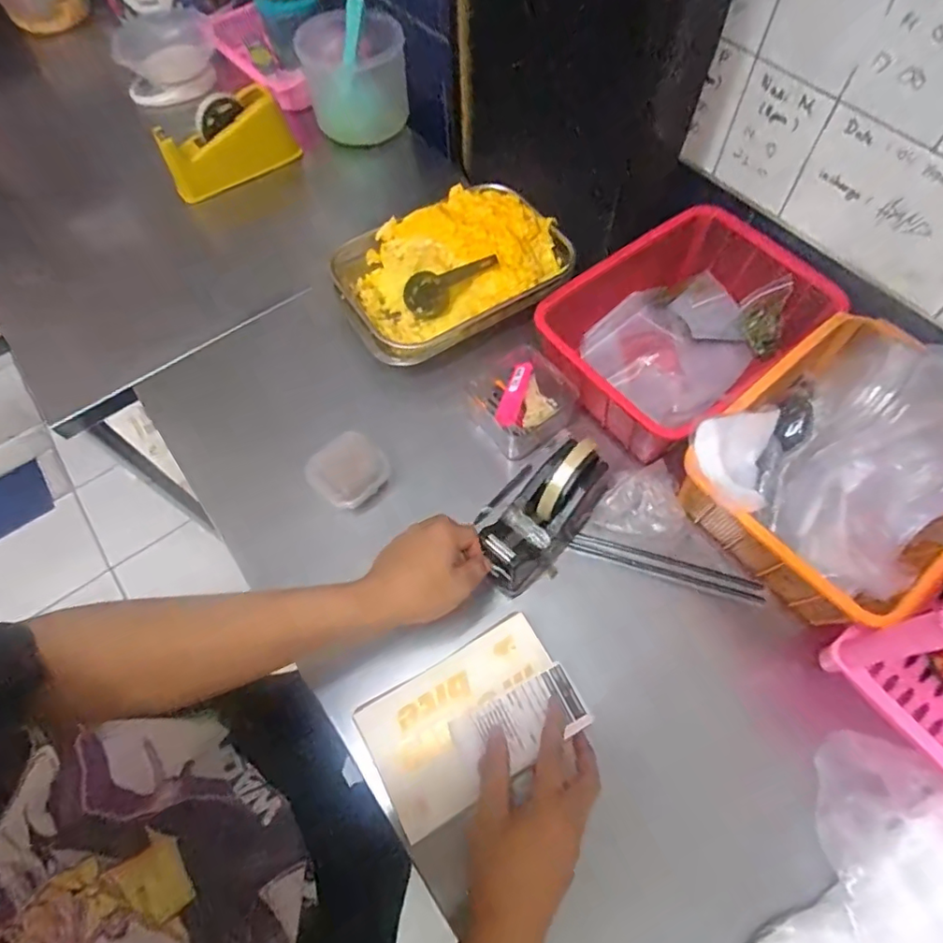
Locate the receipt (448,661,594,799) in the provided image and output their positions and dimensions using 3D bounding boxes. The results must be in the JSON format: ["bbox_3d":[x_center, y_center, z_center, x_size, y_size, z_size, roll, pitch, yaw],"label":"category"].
[{"bbox_3d":[0.041,0.212,0.460,0.111,0.009,0.058,-22,64,-12],"label":"receipt"}]

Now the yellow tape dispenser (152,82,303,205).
[{"bbox_3d":[-0.386,-0.514,0.866,0.199,0.104,0.066,-32,66,-13],"label":"yellow tape dispenser"}]

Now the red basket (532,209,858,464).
[{"bbox_3d":[0.246,-0.165,0.653,0.293,0.097,0.230,-38,68,-16],"label":"red basket"}]

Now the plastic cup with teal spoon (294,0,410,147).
[{"bbox_3d":[-0.192,-0.652,0.909,0.159,0.135,0.143,-12,63,-4],"label":"plastic cup with teal spoon"}]

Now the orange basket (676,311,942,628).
[{"bbox_3d":[0.370,-0.010,0.542,0.284,0.113,0.217,-39,68,-16],"label":"orange basket"}]

